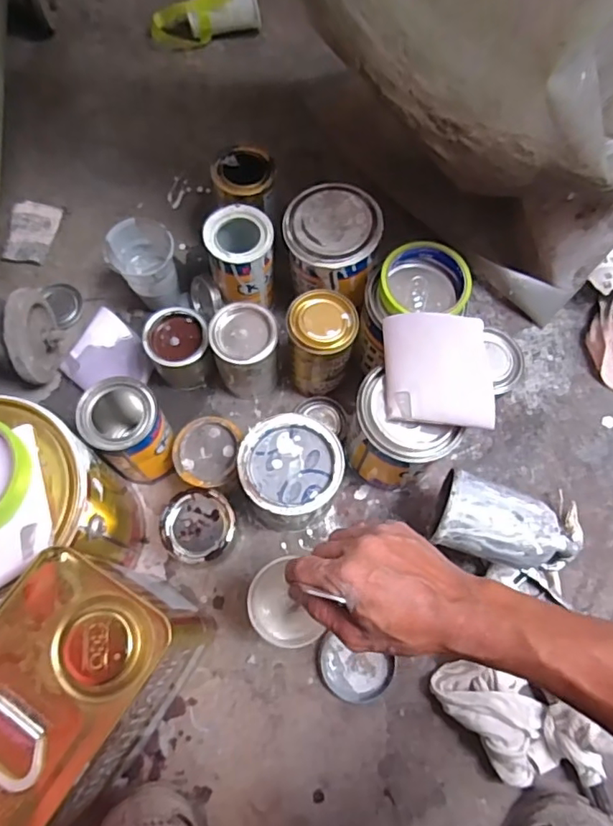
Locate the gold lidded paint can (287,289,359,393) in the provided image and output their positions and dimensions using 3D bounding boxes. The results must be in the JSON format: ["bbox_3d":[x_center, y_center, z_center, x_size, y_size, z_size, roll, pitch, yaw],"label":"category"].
[{"bbox_3d":[0.015,-0.071,0.605,0.070,0.125,0.065,1,69,-2],"label":"gold lidded paint can"}]

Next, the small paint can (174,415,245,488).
[{"bbox_3d":[-0.105,0.051,0.595,0.071,0.081,0.069,-26,72,-11],"label":"small paint can"}]

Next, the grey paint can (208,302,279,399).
[{"bbox_3d":[-0.068,-0.066,0.620,0.069,0.110,0.065,1,69,-2],"label":"grey paint can"}]

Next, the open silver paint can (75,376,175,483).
[{"bbox_3d":[-0.179,0.022,0.567,0.071,0.124,0.072,1,69,-2],"label":"open silver paint can"}]

